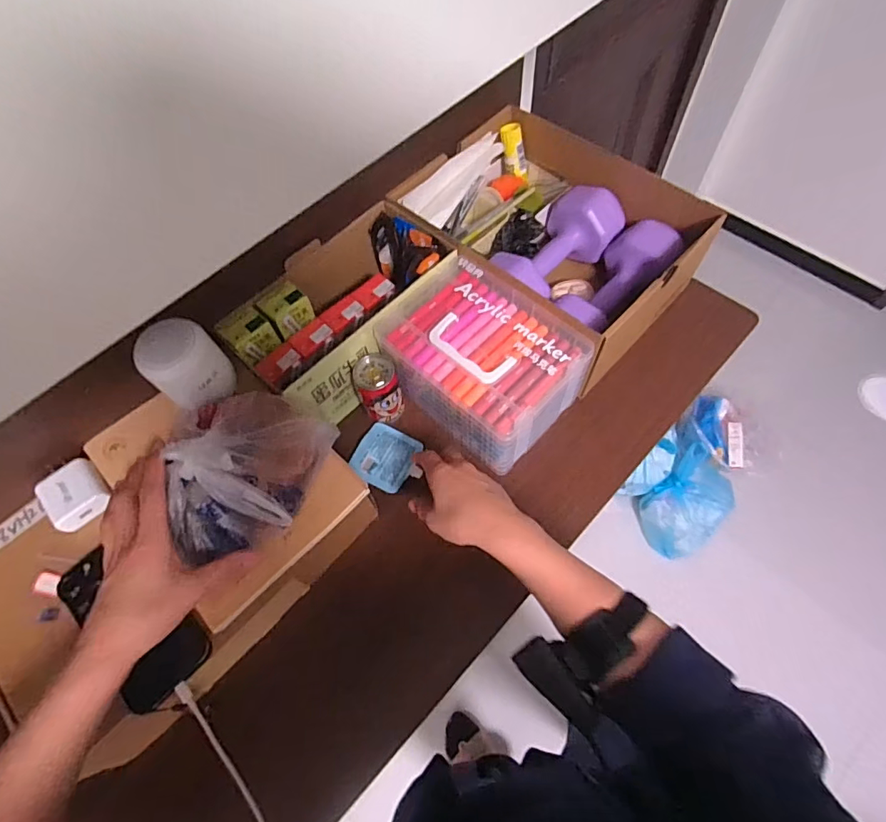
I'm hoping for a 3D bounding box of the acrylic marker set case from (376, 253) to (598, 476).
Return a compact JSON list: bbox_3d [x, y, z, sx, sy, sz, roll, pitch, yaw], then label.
[{"bbox_3d":[0.046,-0.054,0.613,0.211,0.127,0.167,39,72,20],"label":"acrylic marker set case"}]

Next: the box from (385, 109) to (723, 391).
[{"bbox_3d":[0.146,-0.232,0.700,0.265,0.134,0.345,-42,68,-16],"label":"box"}]

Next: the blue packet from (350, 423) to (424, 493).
[{"bbox_3d":[-0.073,0.057,0.625,0.073,0.008,0.073,24,67,15],"label":"blue packet"}]

